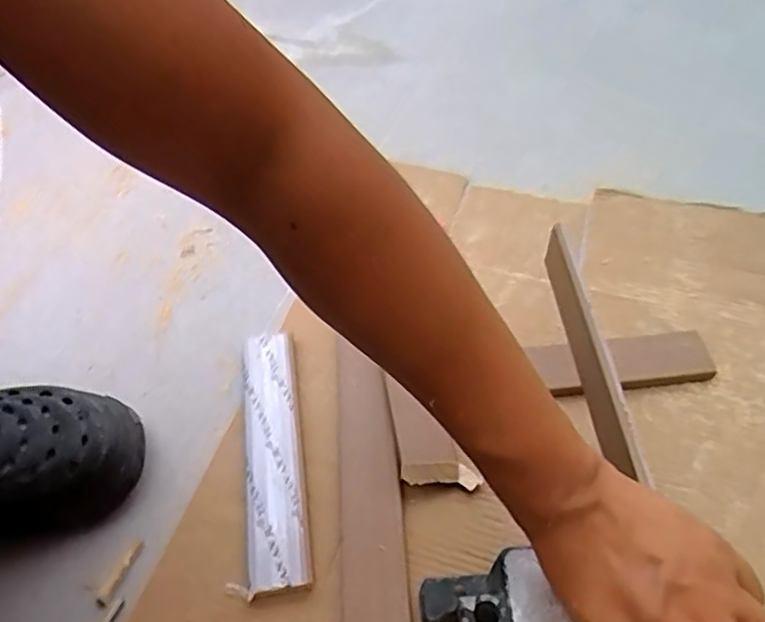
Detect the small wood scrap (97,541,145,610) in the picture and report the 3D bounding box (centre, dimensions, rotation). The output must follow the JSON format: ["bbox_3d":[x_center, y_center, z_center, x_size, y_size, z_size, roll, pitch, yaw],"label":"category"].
[{"bbox_3d":[-0.204,0.203,0.497,0.013,0.006,0.051,15,53,15],"label":"small wood scrap"}]

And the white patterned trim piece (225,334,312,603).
[{"bbox_3d":[-0.094,0.120,0.555,0.054,0.012,0.235,-7,51,-2],"label":"white patterned trim piece"}]

